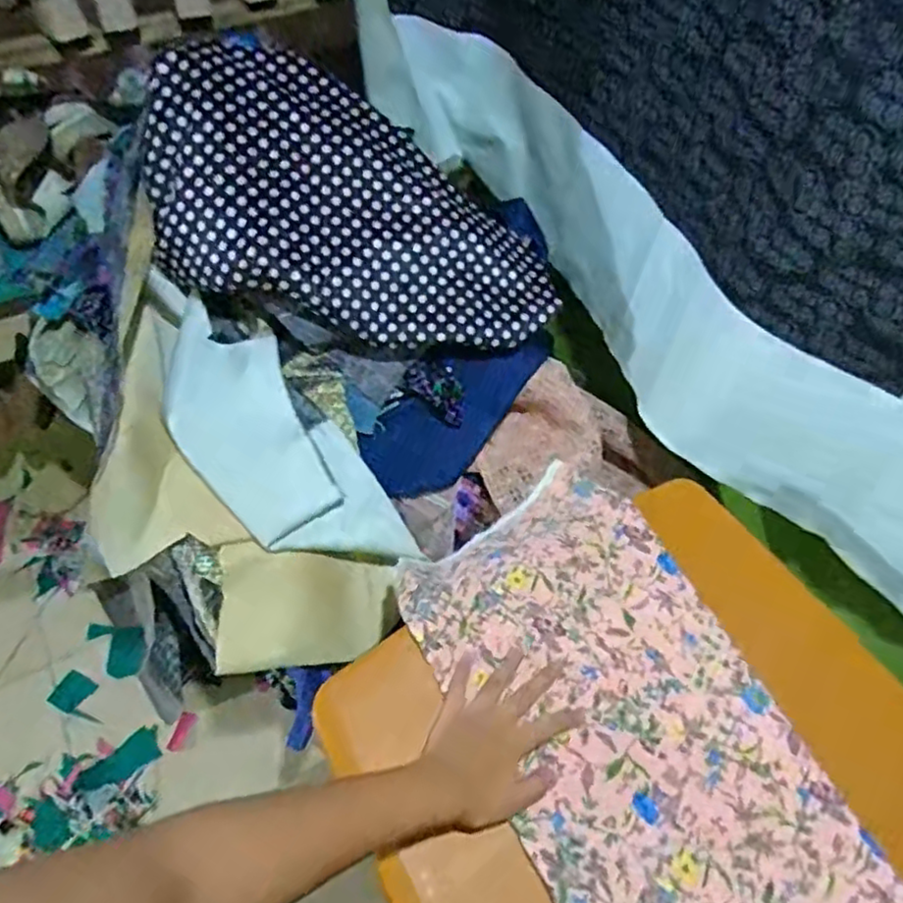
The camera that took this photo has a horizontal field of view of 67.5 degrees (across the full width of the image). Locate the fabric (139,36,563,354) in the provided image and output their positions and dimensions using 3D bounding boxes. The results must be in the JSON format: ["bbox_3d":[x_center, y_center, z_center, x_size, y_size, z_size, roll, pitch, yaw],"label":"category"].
[{"bbox_3d":[-0.108,-0.302,0.818,0.495,0.199,0.268,9,55,2],"label":"fabric"}]

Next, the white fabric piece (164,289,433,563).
[{"bbox_3d":[-0.220,-0.004,0.817,0.164,0.138,0.372,-33,64,-24],"label":"white fabric piece"}]

